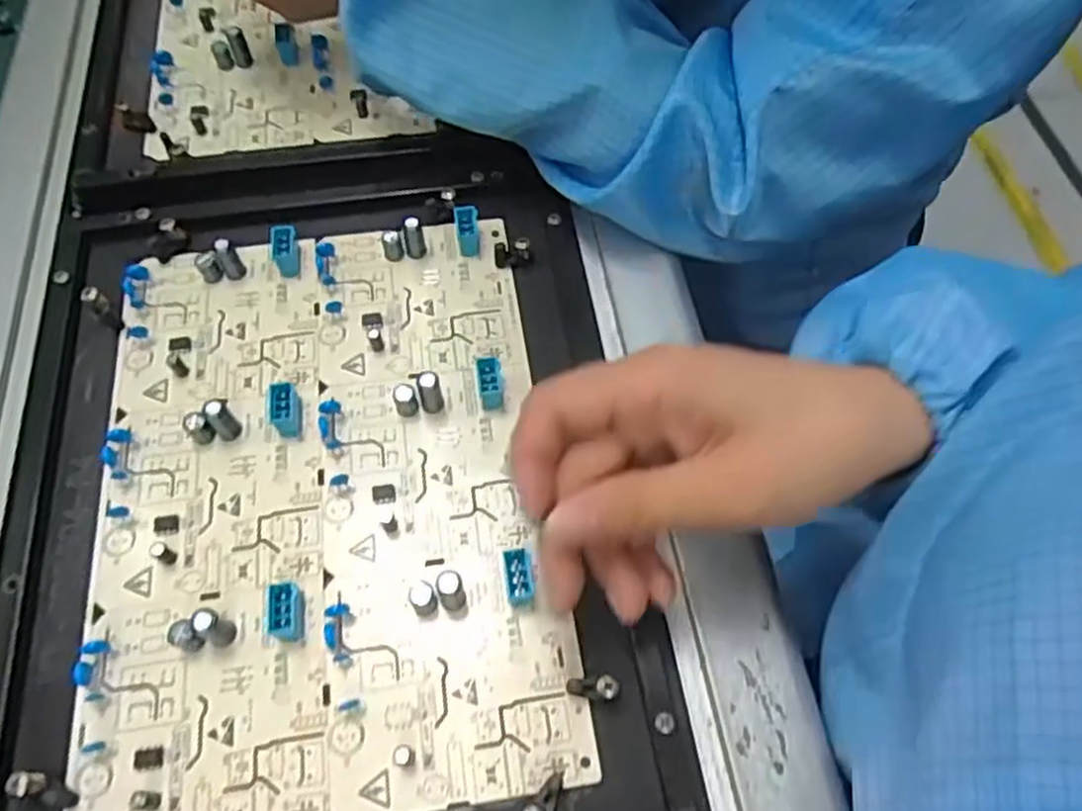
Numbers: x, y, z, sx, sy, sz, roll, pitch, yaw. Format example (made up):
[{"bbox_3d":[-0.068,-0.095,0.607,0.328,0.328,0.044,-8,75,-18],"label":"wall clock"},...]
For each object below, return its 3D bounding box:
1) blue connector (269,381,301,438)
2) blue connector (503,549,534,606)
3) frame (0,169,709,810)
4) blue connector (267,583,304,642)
[{"bbox_3d":[-0.113,0.002,0.344,0.012,0.014,0.021,-7,60,-7],"label":"blue connector"},{"bbox_3d":[-0.009,0.069,0.313,0.011,0.011,0.020,-5,60,-6],"label":"blue connector"},{"bbox_3d":[-0.089,0.024,0.327,0.257,0.022,0.318,-6,62,-7],"label":"frame"},{"bbox_3d":[-0.098,0.081,0.302,0.013,0.013,0.020,-1,59,-3],"label":"blue connector"}]

